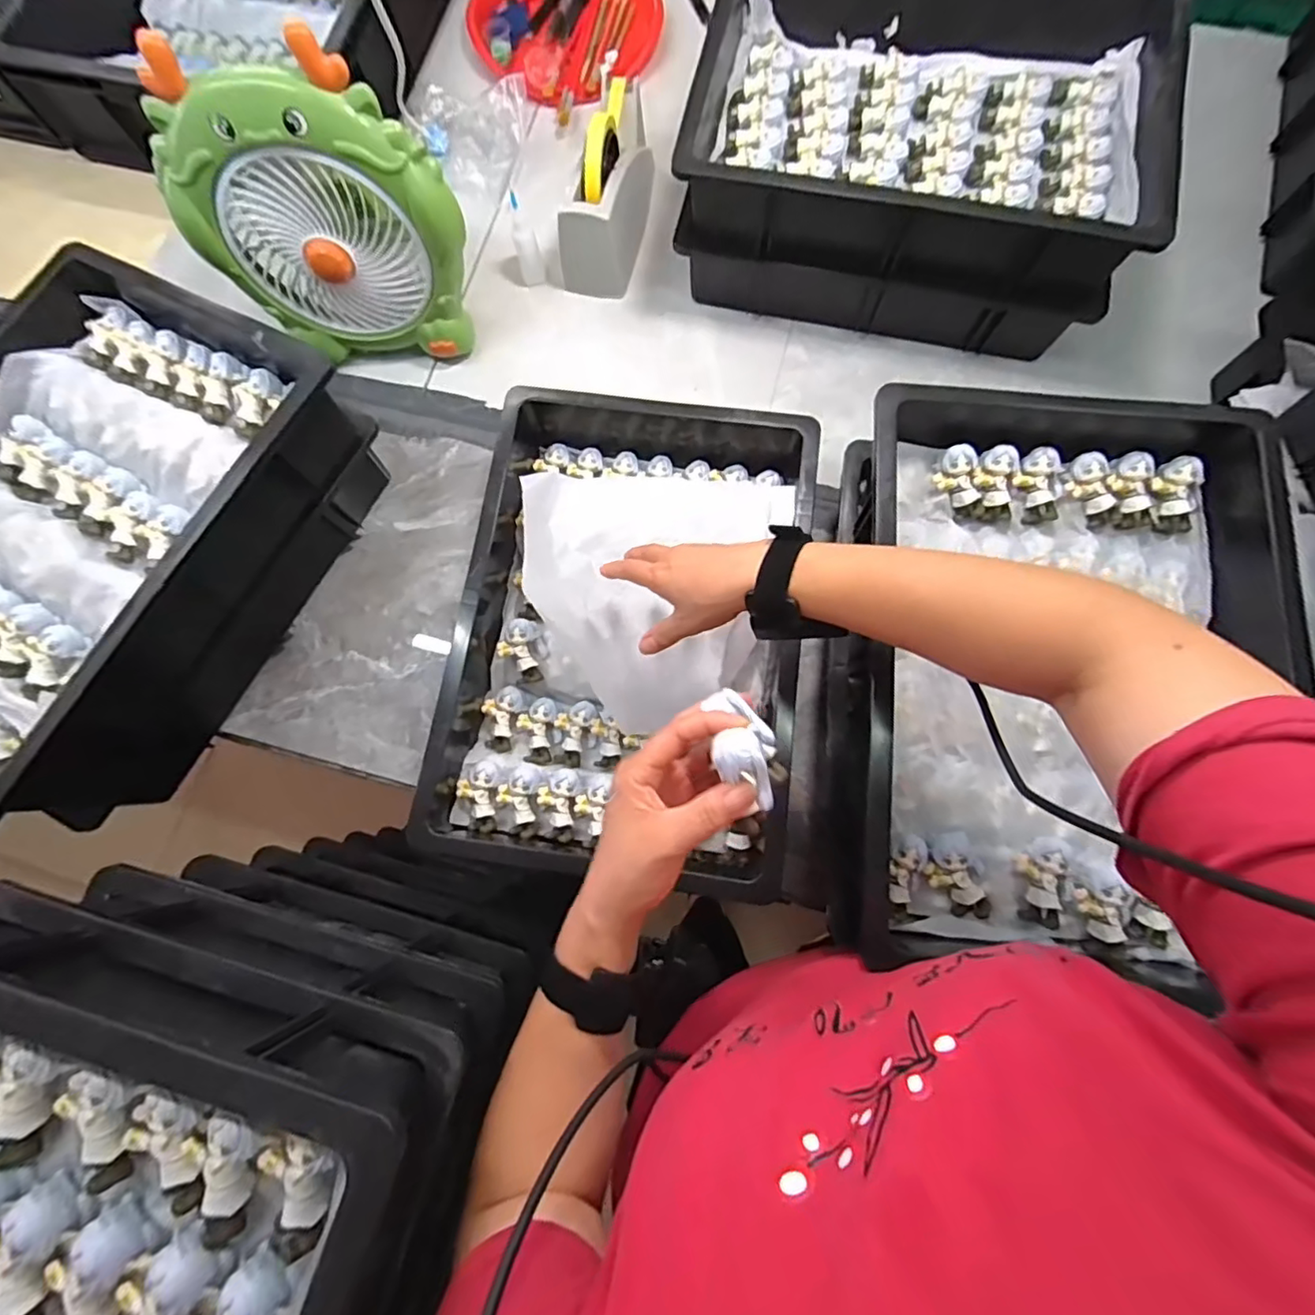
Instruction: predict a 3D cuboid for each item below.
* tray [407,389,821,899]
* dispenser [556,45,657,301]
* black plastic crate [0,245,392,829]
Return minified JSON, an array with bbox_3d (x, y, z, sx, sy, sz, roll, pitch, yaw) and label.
[{"bbox_3d":[-0.009,-0.035,0.560,0.328,0.105,0.447,8,78,3],"label":"tray"},{"bbox_3d":[-0.047,-0.527,0.662,0.074,0.112,0.202,15,78,5],"label":"dispenser"},{"bbox_3d":[-0.496,-0.104,0.542,0.309,0.168,0.431,27,80,7],"label":"black plastic crate"}]

